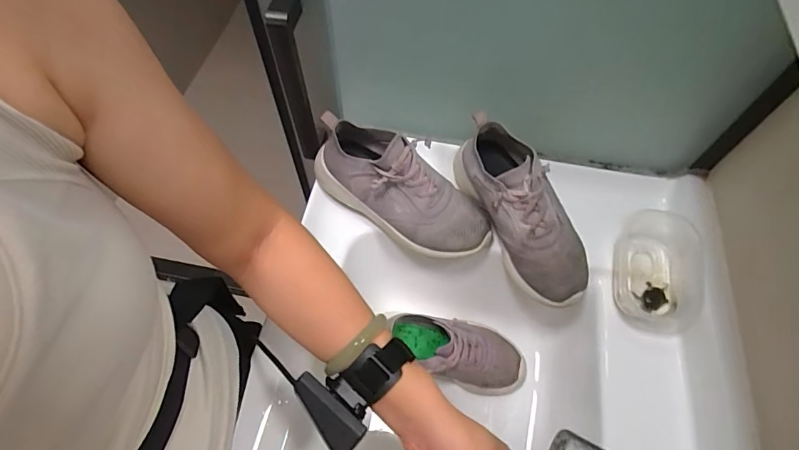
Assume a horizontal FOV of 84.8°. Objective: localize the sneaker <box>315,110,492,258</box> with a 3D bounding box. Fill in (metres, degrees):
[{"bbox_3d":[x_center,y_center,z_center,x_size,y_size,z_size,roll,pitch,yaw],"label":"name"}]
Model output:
[{"bbox_3d":[0.005,-0.042,0.511,0.226,0.102,0.083,35,64,2],"label":"sneaker"}]

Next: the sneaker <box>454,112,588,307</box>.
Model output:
[{"bbox_3d":[0.141,-0.015,0.507,0.084,0.090,0.220,-23,78,-13],"label":"sneaker"}]

